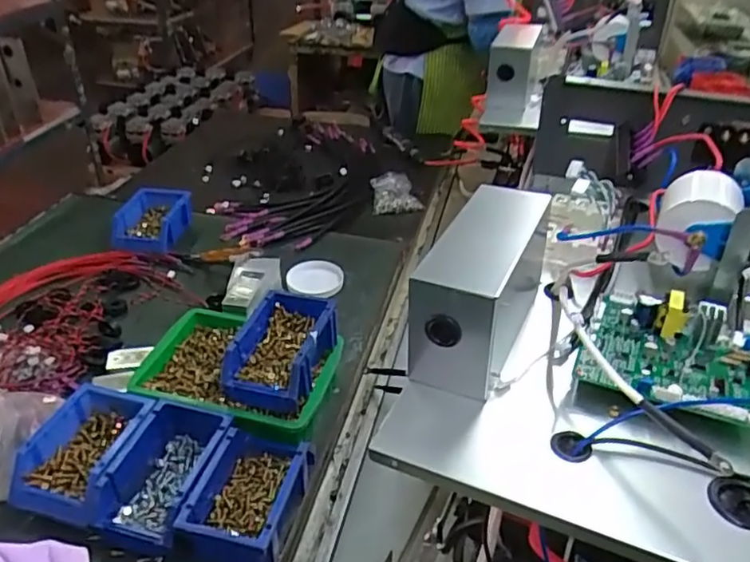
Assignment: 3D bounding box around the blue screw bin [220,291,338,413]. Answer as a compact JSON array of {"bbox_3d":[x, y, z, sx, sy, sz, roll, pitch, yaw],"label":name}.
[{"bbox_3d":[-0.125,0.092,0.811,0.110,0.069,0.162,10,36,13],"label":"blue screw bin"}]

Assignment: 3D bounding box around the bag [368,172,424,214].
[{"bbox_3d":[0.046,-0.203,1.397,0.113,0.039,0.124,-5,35,-8],"label":"bag"}]

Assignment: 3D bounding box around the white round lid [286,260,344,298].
[{"bbox_3d":[-0.107,-0.006,1.104,0.093,0.008,0.089,20,45,10],"label":"white round lid"}]

